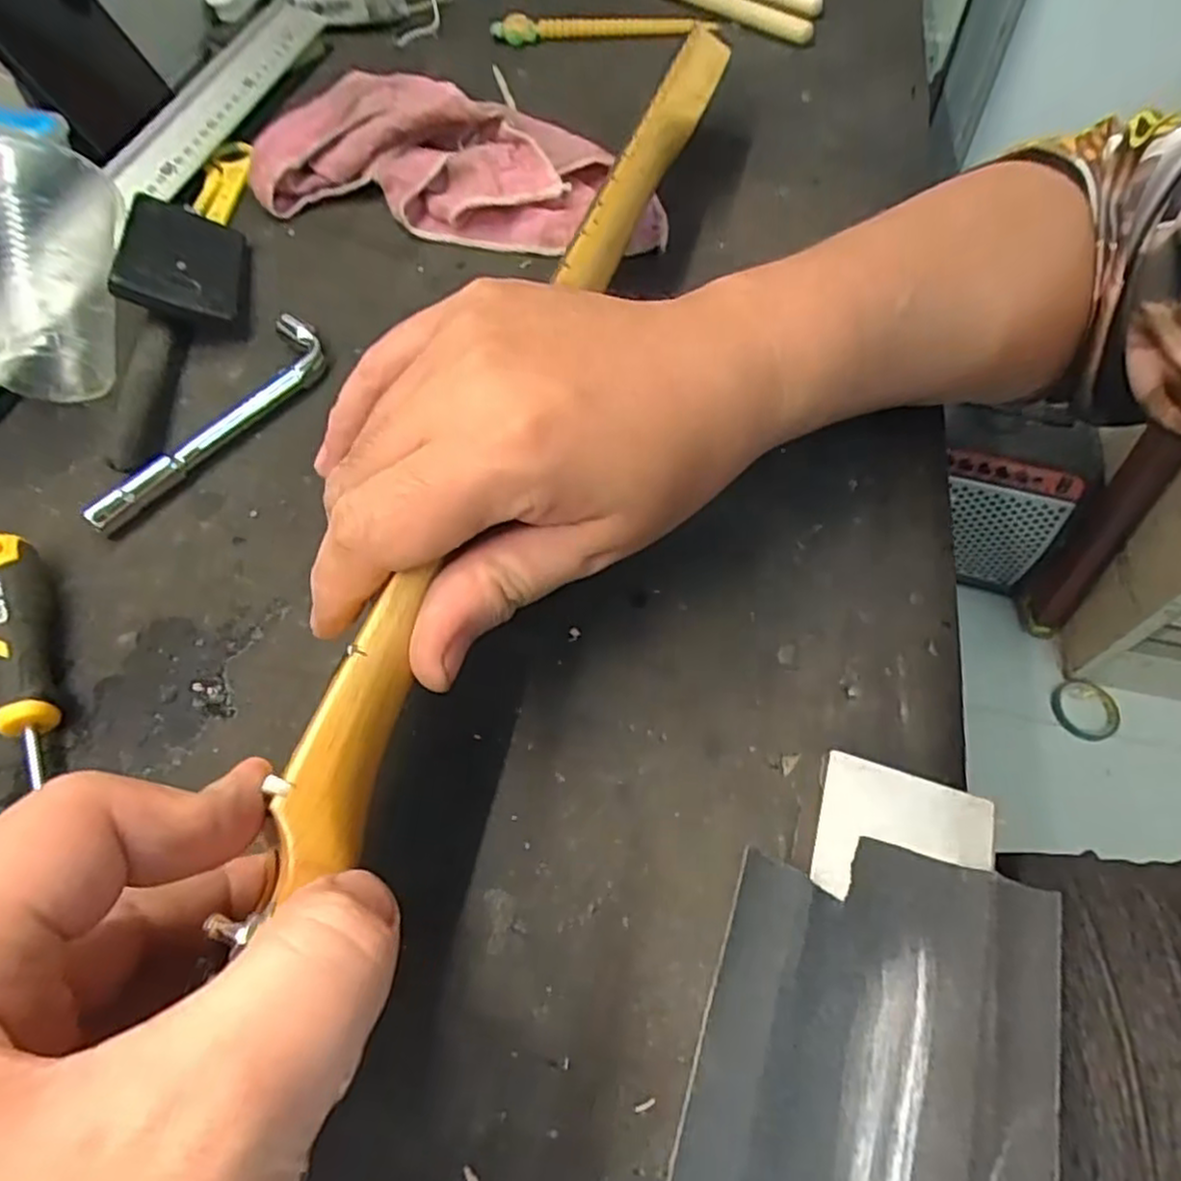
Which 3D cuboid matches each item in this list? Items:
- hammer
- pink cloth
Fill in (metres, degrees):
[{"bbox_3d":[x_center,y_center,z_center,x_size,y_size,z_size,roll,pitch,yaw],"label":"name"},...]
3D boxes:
[{"bbox_3d":[-0.191,-0.125,0.331,0.046,0.037,0.157,-5,59,-5],"label":"hammer"},{"bbox_3d":[-0.068,-0.238,0.401,0.217,0.043,0.095,10,59,4],"label":"pink cloth"}]

